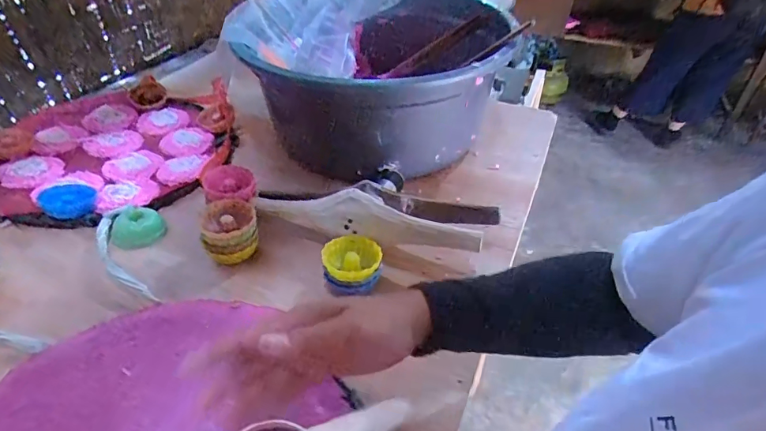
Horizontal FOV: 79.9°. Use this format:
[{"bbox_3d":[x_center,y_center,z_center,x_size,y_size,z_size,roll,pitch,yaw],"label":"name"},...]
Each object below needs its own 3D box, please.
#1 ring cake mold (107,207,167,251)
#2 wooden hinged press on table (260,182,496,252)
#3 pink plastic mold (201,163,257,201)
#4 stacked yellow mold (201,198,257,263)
[{"bbox_3d":[-0.296,0.017,0.554,0.054,0.029,0.051,-2,41,-7],"label":"ring cake mold"},{"bbox_3d":[-0.019,-0.008,0.533,0.284,0.055,0.062,13,42,14],"label":"wooden hinged press on table"},{"bbox_3d":[-0.188,-0.040,0.569,0.064,0.027,0.057,9,41,9],"label":"pink plastic mold"},{"bbox_3d":[-0.174,0.023,0.523,0.059,0.056,0.065,-13,42,-16],"label":"stacked yellow mold"}]

